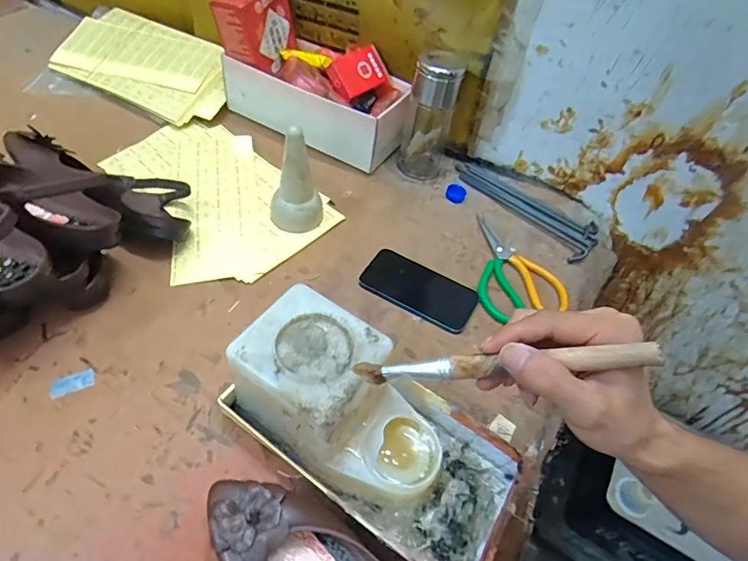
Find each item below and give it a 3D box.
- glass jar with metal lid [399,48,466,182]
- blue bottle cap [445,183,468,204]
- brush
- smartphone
[{"bbox_3d":[0.082,-0.241,0.689,0.070,0.170,0.078,19,53,9],"label":"glass jar with metal lid"},{"bbox_3d":[0.124,-0.133,0.711,0.030,0.011,0.035,14,52,5],"label":"blue bottle cap"},{"bbox_3d":[0.076,0.053,0.298,0.184,0.010,0.014,-8,49,19],"label":"brush"},{"bbox_3d":[0.058,0.008,0.589,0.140,0.010,0.074,25,54,14],"label":"smartphone"}]

